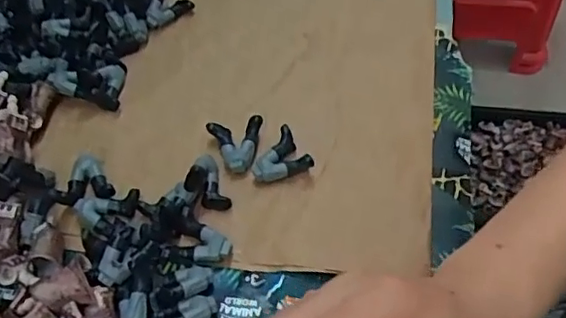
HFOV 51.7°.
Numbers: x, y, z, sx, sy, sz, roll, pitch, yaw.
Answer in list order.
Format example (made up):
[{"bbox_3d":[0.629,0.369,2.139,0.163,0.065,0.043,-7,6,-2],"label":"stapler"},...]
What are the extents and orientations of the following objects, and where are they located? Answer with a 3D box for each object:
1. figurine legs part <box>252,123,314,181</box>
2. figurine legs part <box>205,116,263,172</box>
[{"bbox_3d":[-0.004,0.000,0.409,0.037,0.014,0.037,-26,58,-16],"label":"figurine legs part"},{"bbox_3d":[-0.033,-0.009,0.421,0.038,0.018,0.038,-5,55,-3],"label":"figurine legs part"}]

